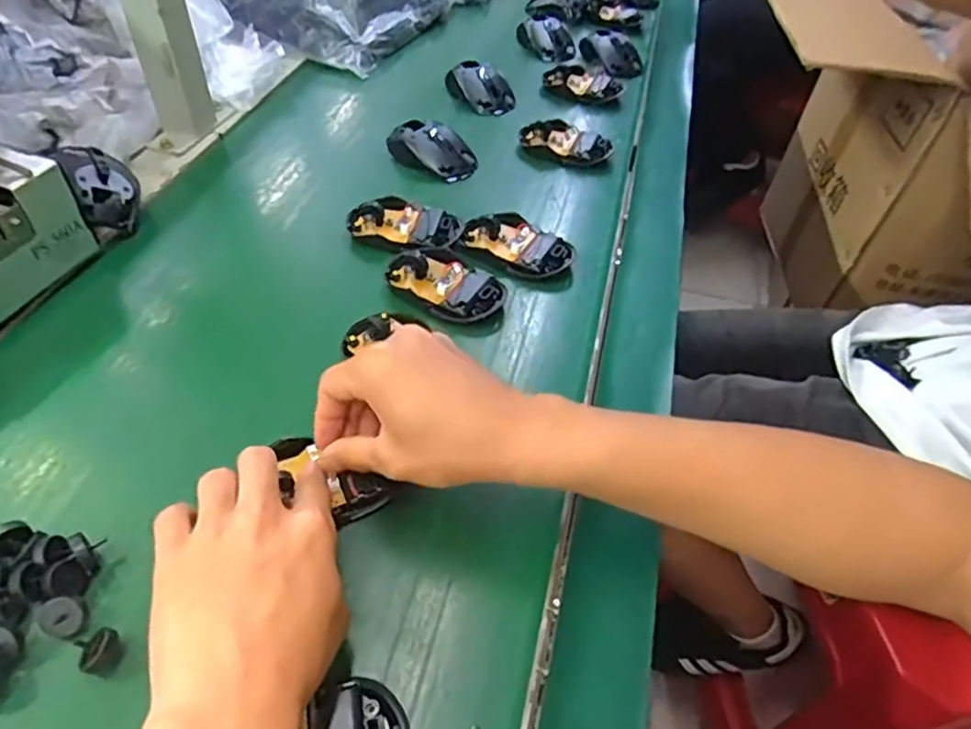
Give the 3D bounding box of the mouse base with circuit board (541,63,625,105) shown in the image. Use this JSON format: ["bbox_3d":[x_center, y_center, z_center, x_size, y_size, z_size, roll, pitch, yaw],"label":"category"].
[{"bbox_3d":[0.113,-0.325,0.733,0.084,0.024,0.047,27,51,19],"label":"mouse base with circuit board"}]

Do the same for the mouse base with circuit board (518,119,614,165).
[{"bbox_3d":[0.081,-0.223,0.641,0.091,0.024,0.052,10,48,4],"label":"mouse base with circuit board"}]

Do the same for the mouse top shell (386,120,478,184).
[{"bbox_3d":[-0.052,-0.208,0.618,0.061,0.026,0.086,-32,58,-29],"label":"mouse top shell"}]

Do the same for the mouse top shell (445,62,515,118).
[{"bbox_3d":[-0.004,-0.309,0.709,0.055,0.027,0.077,-24,54,-24],"label":"mouse top shell"}]

